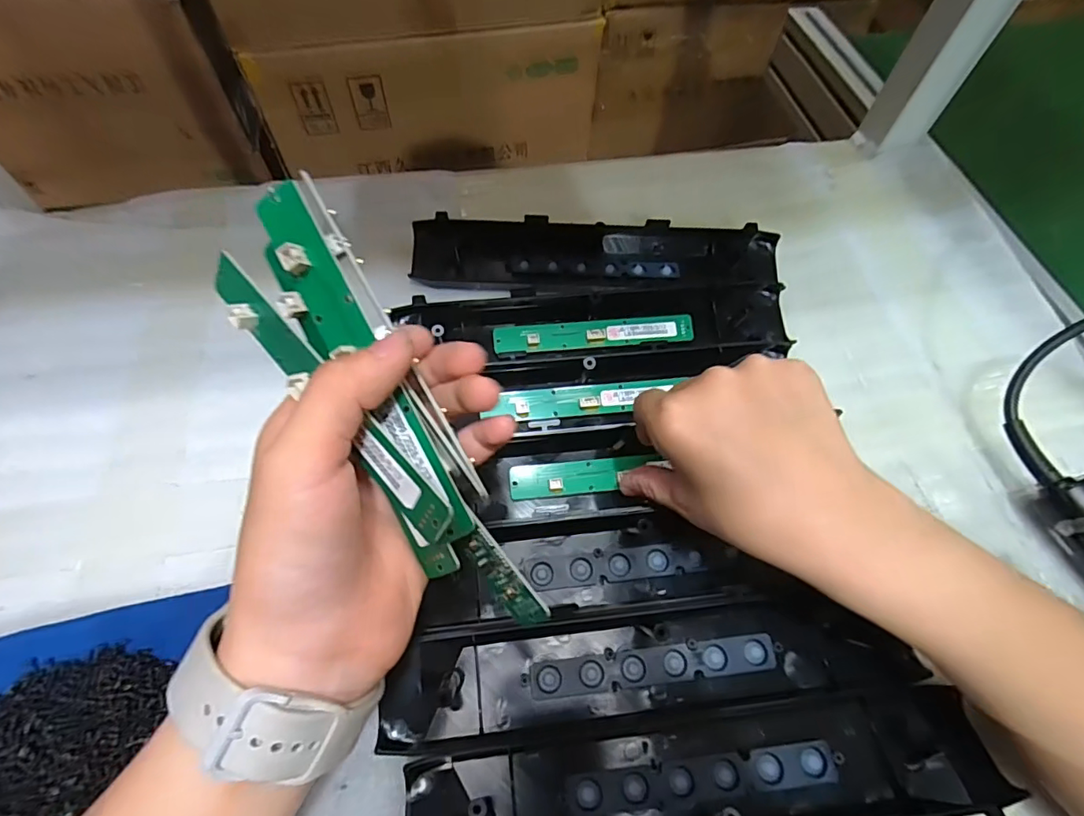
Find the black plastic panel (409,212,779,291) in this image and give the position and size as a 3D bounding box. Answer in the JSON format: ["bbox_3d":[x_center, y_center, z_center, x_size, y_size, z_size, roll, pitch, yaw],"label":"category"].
[{"bbox_3d":[0.041,-0.113,0.397,0.271,0.019,0.056,2,61,-1],"label":"black plastic panel"}]

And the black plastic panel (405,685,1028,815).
[{"bbox_3d":[0.077,0.173,0.245,0.272,0.019,0.054,-4,61,-5],"label":"black plastic panel"}]

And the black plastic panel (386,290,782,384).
[{"bbox_3d":[0.042,-0.051,0.358,0.262,0.024,0.075,-6,61,-6],"label":"black plastic panel"}]

